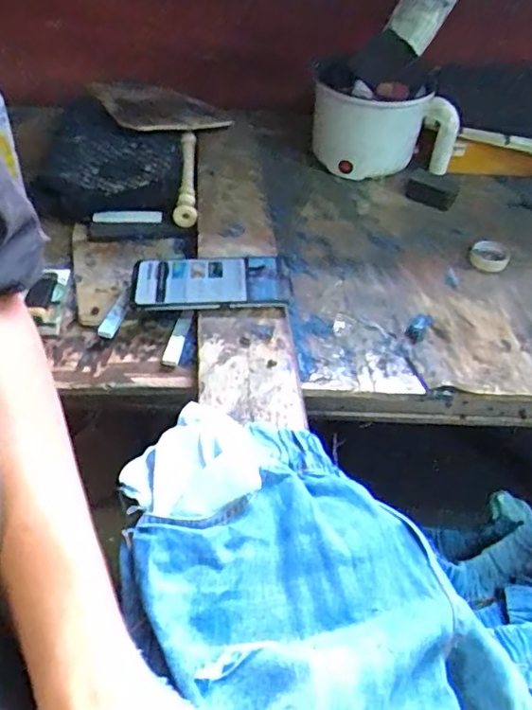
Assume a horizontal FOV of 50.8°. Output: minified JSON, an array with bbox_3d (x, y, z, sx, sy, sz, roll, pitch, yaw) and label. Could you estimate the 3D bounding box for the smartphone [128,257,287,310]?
[{"bbox_3d":[-0.060,-0.074,0.585,0.160,0.014,0.071,-1,50,0],"label":"smartphone"}]

